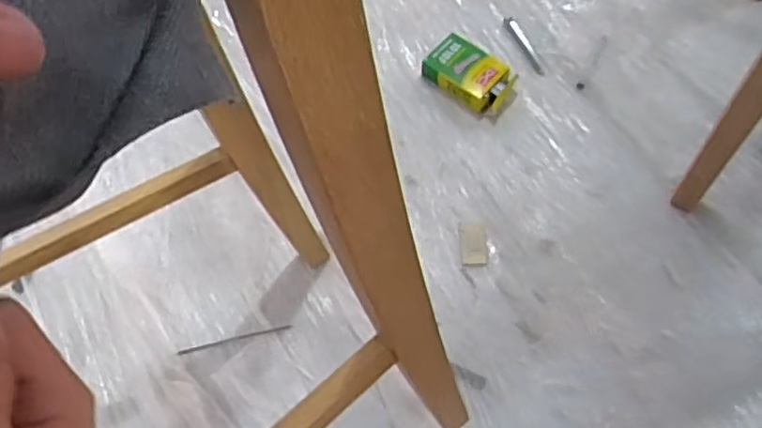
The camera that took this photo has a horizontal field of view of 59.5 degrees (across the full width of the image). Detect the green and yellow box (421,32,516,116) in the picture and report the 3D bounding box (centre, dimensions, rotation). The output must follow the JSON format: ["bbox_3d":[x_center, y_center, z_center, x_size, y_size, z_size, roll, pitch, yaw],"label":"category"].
[{"bbox_3d":[0.132,-0.209,1.009,0.137,0.035,0.089,35,67,20],"label":"green and yellow box"}]

